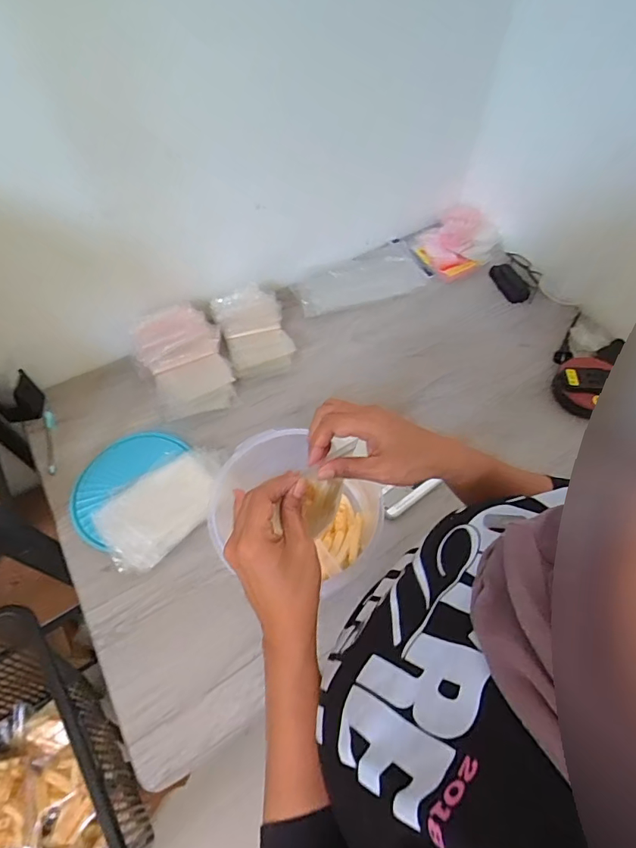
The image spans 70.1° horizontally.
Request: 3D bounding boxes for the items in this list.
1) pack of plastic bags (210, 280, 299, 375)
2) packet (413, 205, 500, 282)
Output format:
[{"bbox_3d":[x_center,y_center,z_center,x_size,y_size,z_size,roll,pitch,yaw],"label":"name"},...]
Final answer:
[{"bbox_3d":[-0.121,-0.183,0.882,0.133,0.058,0.178,-18,60,-10],"label":"pack of plastic bags"},{"bbox_3d":[0.322,-0.428,1.043,0.194,0.063,0.157,-30,63,-17],"label":"packet"}]

